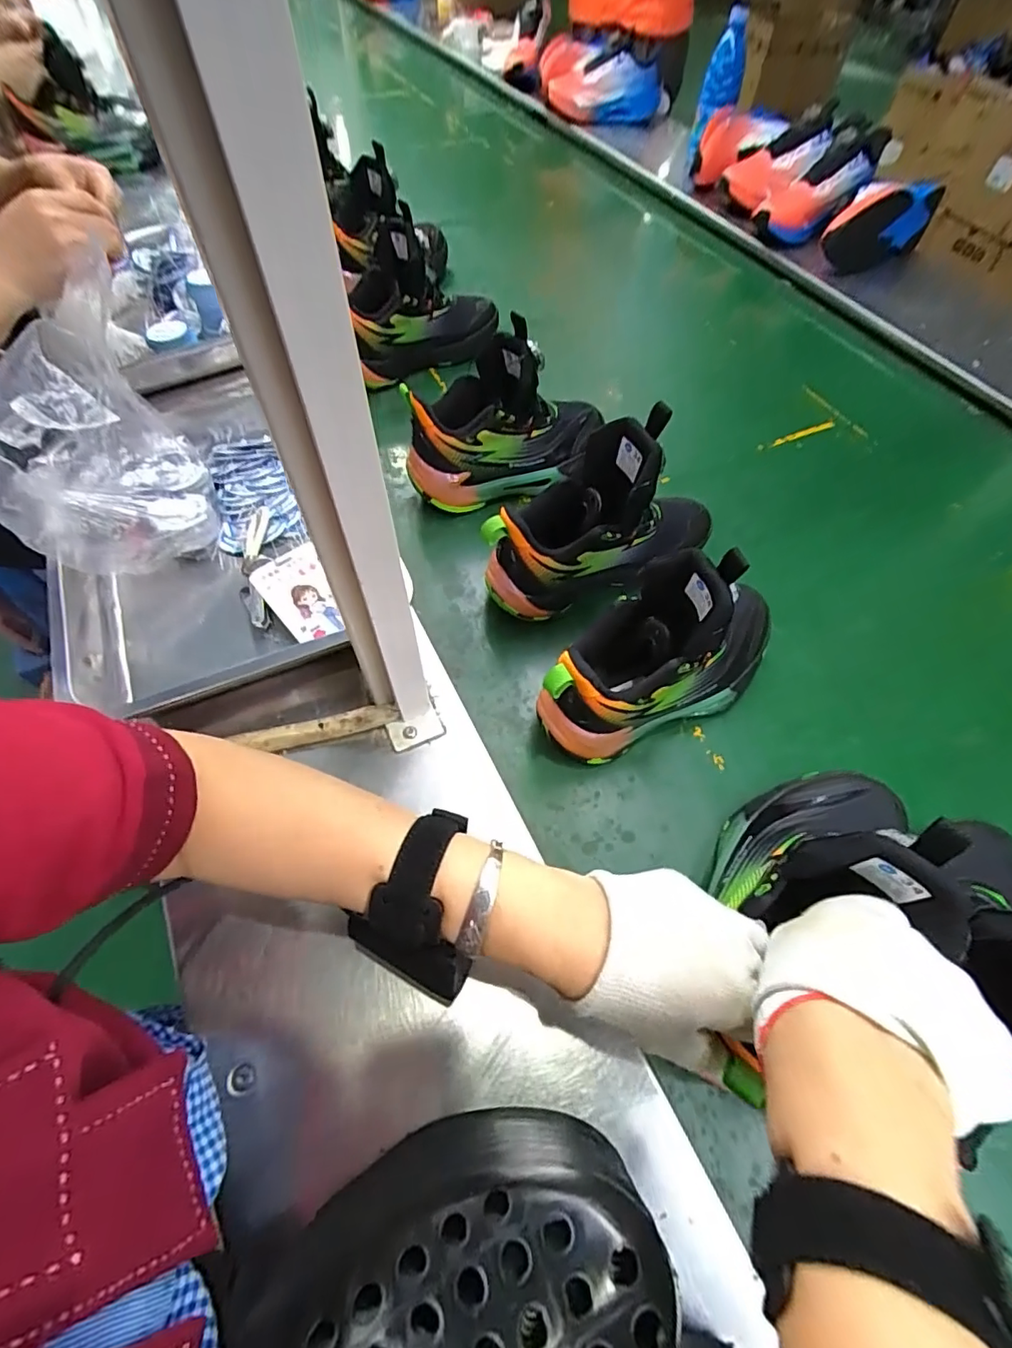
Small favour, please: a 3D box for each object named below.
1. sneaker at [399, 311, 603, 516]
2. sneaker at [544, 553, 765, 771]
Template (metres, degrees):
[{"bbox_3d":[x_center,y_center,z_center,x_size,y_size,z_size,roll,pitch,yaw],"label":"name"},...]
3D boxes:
[{"bbox_3d":[-0.002,-0.267,0.565,0.207,0.157,0.090,-16,61,-13],"label":"sneaker"},{"bbox_3d":[0.124,-0.018,0.417,0.204,0.152,0.079,-20,62,-15],"label":"sneaker"}]

